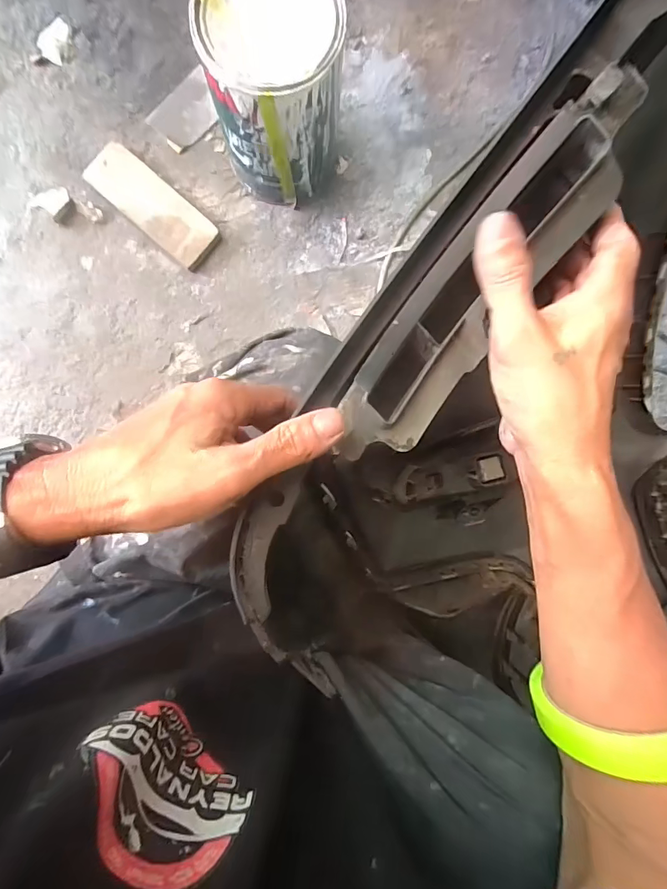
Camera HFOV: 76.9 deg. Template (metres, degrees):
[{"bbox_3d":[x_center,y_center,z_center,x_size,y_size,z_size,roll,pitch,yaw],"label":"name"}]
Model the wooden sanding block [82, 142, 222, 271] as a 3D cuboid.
[{"bbox_3d":[-0.272,-0.361,0.639,0.204,0.022,0.076,41,92,-3],"label":"wooden sanding block"}]

